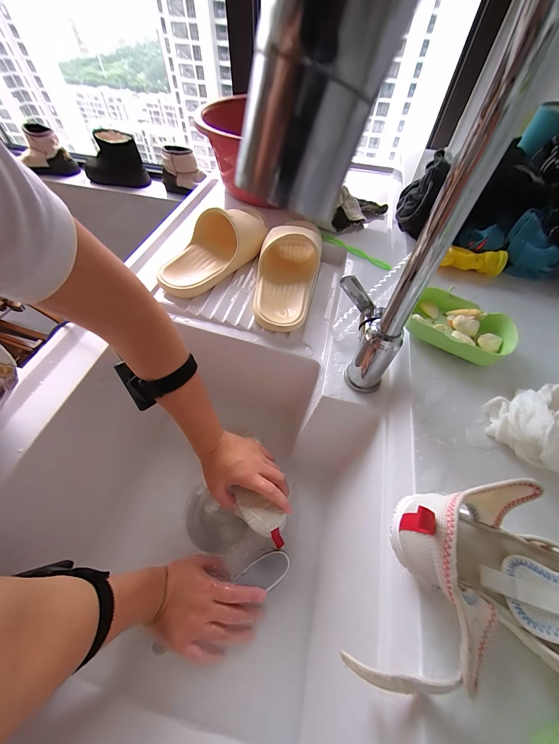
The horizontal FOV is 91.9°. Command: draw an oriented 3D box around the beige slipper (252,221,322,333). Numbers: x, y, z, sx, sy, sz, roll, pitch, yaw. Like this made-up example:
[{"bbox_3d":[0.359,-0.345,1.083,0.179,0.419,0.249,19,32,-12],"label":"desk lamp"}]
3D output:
[{"bbox_3d":[0.019,-0.175,0.442,0.101,0.073,0.220,9,56,2],"label":"beige slipper"}]

